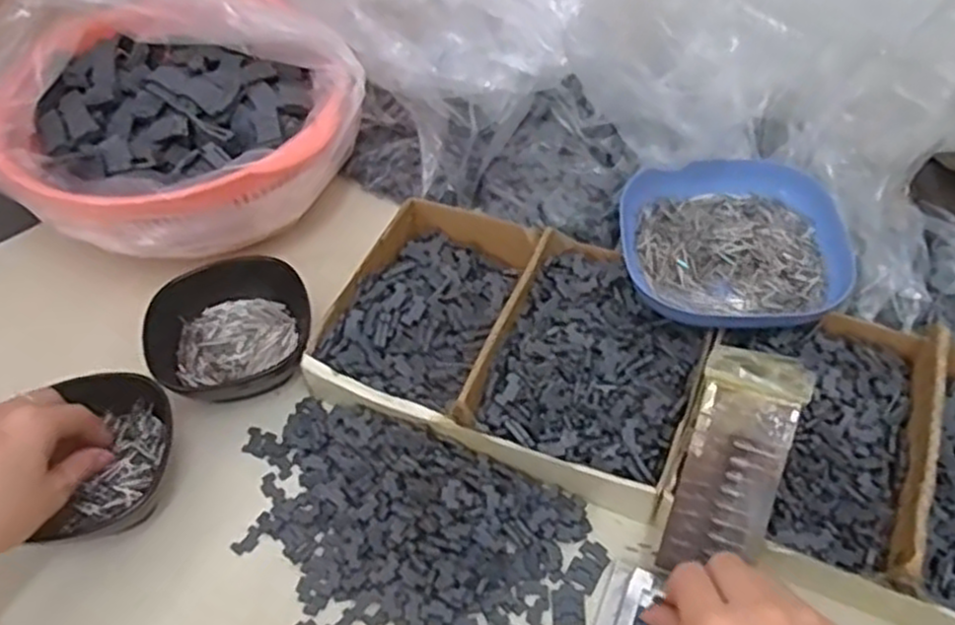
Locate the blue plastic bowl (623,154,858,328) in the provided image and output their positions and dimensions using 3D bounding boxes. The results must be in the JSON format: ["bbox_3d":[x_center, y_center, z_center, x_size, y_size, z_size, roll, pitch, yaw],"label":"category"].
[{"bbox_3d":[0.171,-0.049,0.513,0.144,0.033,0.125,8,52,10],"label":"blue plastic bowl"}]

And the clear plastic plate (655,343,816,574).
[{"bbox_3d":[0.137,0.080,0.407,0.053,0.008,0.121,20,84,19],"label":"clear plastic plate"}]

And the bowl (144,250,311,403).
[{"bbox_3d":[-0.171,0.016,0.526,0.109,0.040,0.108,-16,52,-9],"label":"bowl"}]

